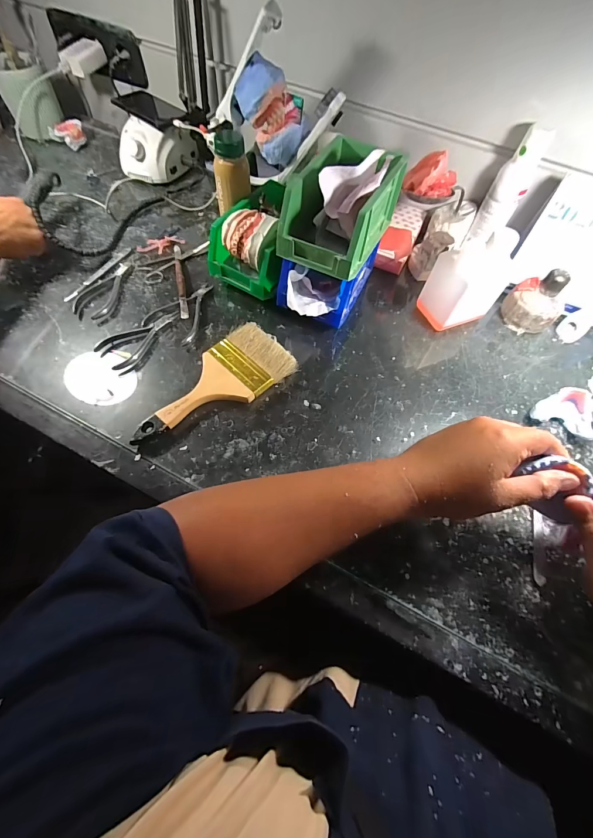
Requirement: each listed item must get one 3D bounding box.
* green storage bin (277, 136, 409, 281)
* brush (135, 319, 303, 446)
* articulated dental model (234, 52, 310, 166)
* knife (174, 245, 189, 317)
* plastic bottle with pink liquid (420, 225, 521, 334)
[{"bbox_3d":[0.059,-0.266,0.425,0.098,0.083,0.169,27,64,10],"label":"green storage bin"},{"bbox_3d":[-0.110,-0.044,0.434,0.217,0.021,0.098,-36,70,-20],"label":"brush"},{"bbox_3d":[-0.037,-0.451,0.498,0.076,0.101,0.083,-26,67,-16],"label":"articulated dental model"},{"bbox_3d":[-0.180,-0.217,0.521,0.013,0.014,0.167,-11,64,-9],"label":"knife"},{"bbox_3d":[0.248,-0.199,0.482,0.095,0.125,0.074,-23,66,-15],"label":"plastic bottle with pink liquid"}]

